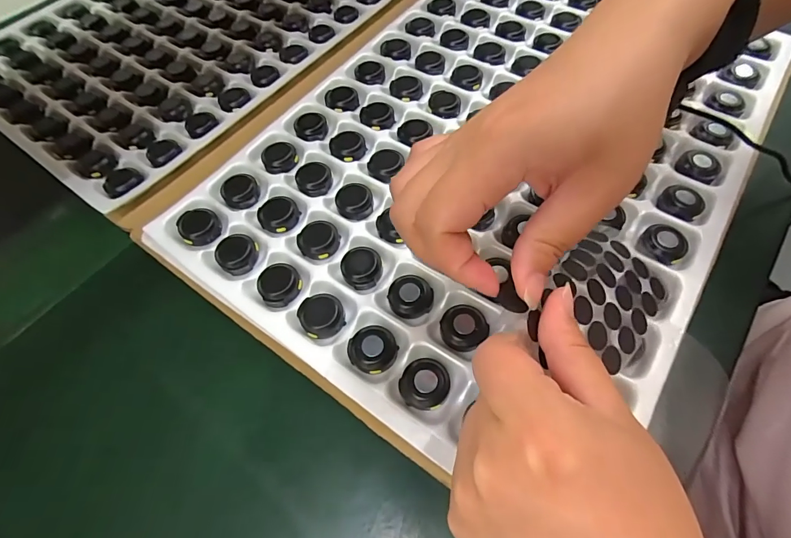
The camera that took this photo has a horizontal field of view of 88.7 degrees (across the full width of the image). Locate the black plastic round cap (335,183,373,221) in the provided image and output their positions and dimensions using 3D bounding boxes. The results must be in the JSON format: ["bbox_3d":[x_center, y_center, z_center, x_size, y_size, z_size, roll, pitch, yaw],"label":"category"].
[{"bbox_3d":[-0.033,-0.053,0.321,0.029,0.009,0.030,-2,59,3],"label":"black plastic round cap"}]

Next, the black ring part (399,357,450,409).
[{"bbox_3d":[0.018,0.070,0.249,0.029,0.007,0.029,-2,59,3],"label":"black ring part"}]

